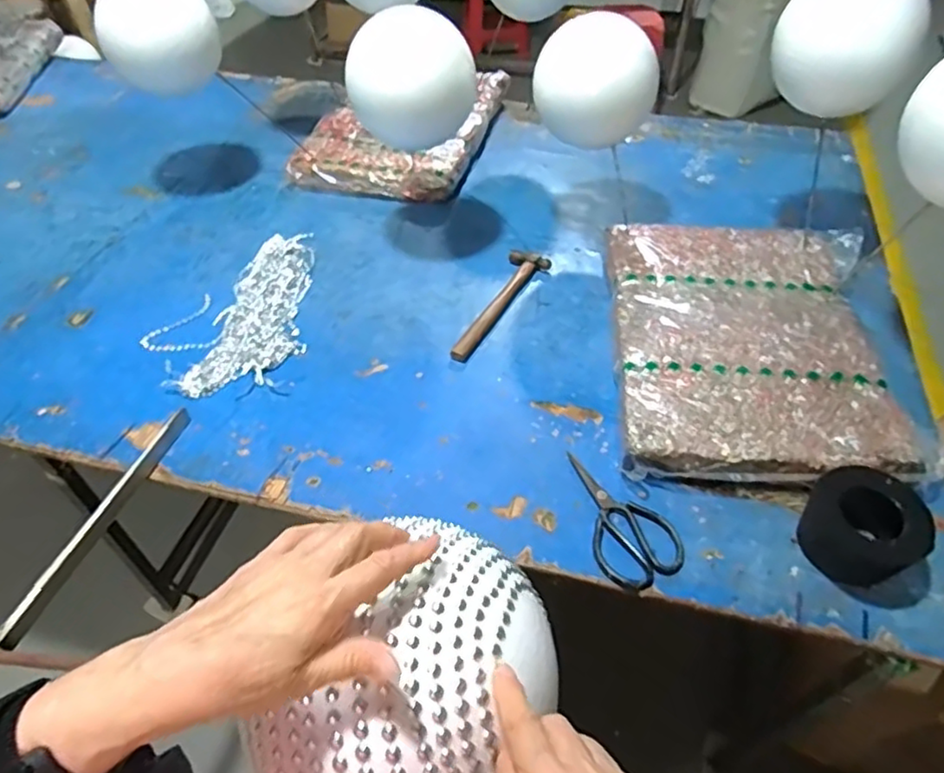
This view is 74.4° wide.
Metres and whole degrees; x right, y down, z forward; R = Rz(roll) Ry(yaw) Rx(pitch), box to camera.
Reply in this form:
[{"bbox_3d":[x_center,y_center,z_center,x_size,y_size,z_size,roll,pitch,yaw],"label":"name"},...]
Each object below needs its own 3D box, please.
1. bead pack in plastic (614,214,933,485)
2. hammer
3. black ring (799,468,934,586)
[{"bbox_3d":[0.410,-0.075,0.913,0.398,0.059,0.533,5,47,5],"label":"bead pack in plastic"},{"bbox_3d":[0.045,-0.131,0.999,0.068,0.022,0.268,18,50,17],"label":"hammer"},{"bbox_3d":[0.425,0.154,0.683,0.102,0.096,0.095,0,47,0],"label":"black ring"}]

